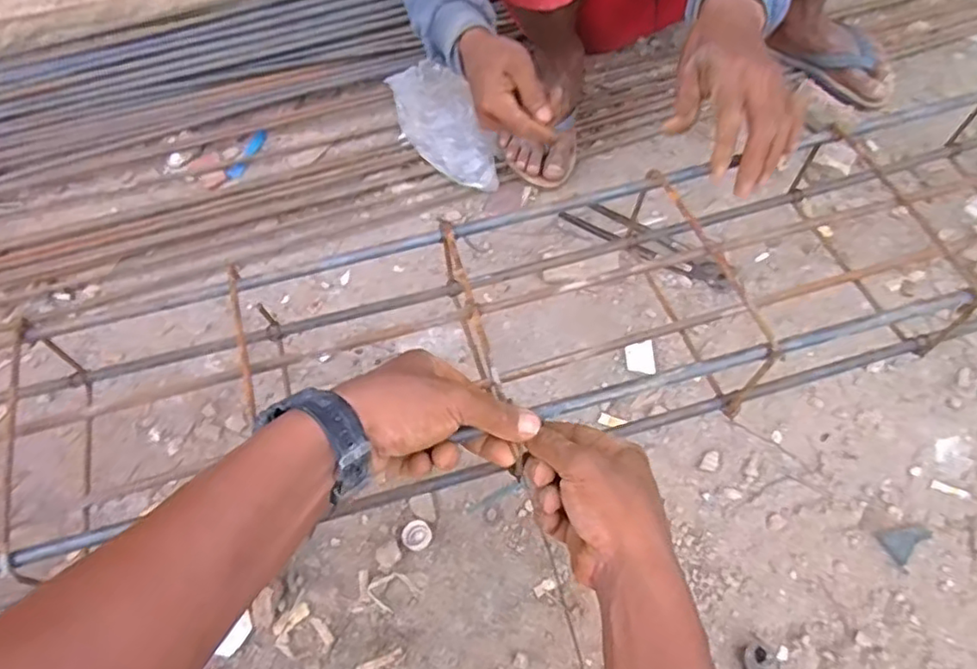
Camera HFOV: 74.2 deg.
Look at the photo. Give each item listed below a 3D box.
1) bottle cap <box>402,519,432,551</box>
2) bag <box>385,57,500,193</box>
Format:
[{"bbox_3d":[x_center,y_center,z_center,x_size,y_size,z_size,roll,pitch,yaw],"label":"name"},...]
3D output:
[{"bbox_3d":[-0.074,0.207,0.670,0.028,0.004,0.031,-14,58,-7],"label":"bottle cap"},{"bbox_3d":[-0.071,-0.305,0.929,0.112,0.081,0.252,-24,60,-13],"label":"bag"}]

